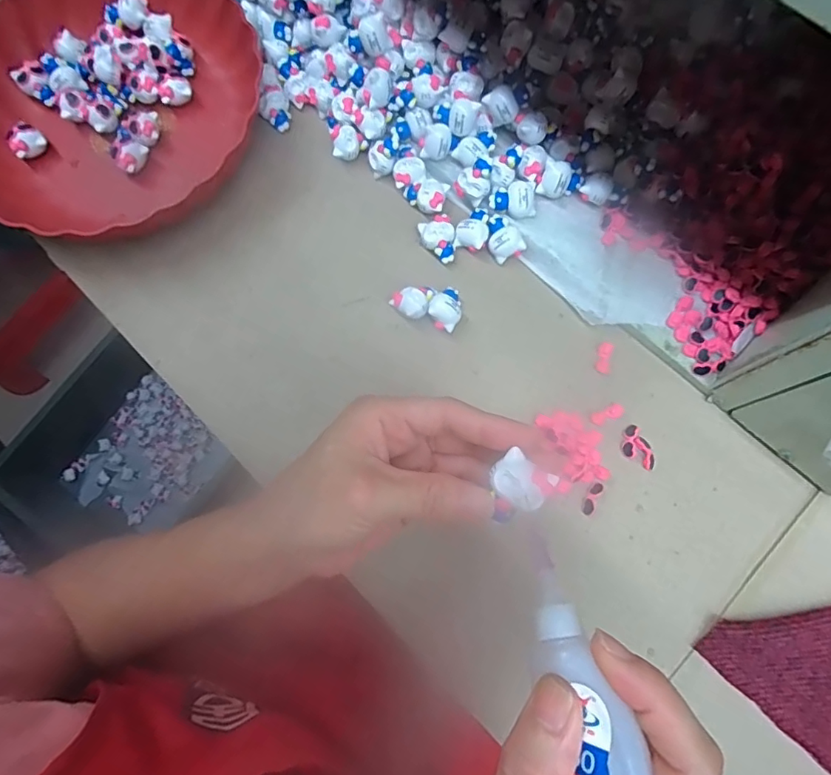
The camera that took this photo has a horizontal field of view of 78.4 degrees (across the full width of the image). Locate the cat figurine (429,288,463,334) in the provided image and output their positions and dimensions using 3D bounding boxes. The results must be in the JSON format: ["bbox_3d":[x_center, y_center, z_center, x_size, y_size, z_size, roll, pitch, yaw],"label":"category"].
[{"bbox_3d":[0.023,-0.059,0.381,0.023,0.021,0.033,19,78,6],"label":"cat figurine"}]

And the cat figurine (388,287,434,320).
[{"bbox_3d":[-0.001,-0.061,0.381,0.031,0.020,0.023,-21,77,-3],"label":"cat figurine"}]

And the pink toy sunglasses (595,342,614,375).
[{"bbox_3d":[0.140,-0.022,0.374,0.011,0.004,0.024,11,77,4],"label":"pink toy sunglasses"}]

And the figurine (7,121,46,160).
[{"bbox_3d":[-0.318,-0.201,0.416,0.015,0.024,0.026,43,81,10],"label":"figurine"}]

